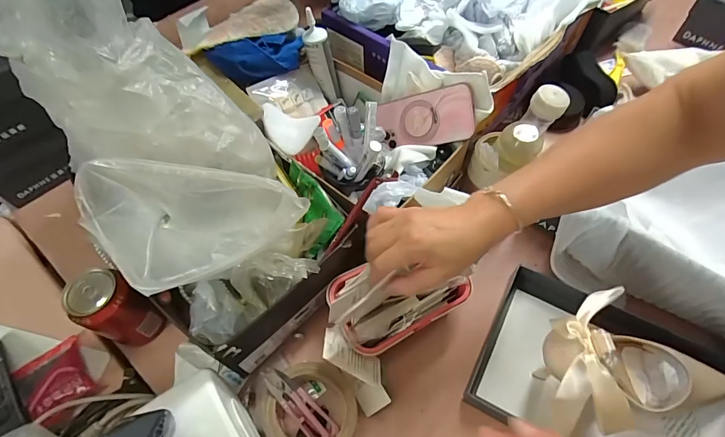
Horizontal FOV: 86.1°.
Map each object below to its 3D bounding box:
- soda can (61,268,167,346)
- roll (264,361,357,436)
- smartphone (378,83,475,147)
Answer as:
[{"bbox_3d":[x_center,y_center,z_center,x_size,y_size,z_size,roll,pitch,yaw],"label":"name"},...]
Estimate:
[{"bbox_3d":[-0.284,0.107,0.451,0.058,0.105,0.059,0,58,0],"label":"soda can"},{"bbox_3d":[-0.056,0.214,0.428,0.097,0.044,0.096,0,58,0],"label":"roll"},{"bbox_3d":[0.084,-0.136,0.532,0.131,0.011,0.072,-5,96,30],"label":"smartphone"}]

